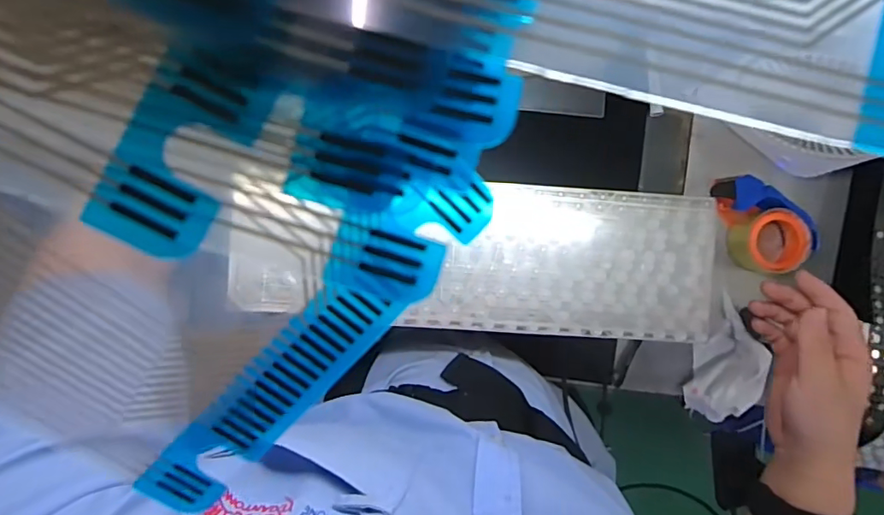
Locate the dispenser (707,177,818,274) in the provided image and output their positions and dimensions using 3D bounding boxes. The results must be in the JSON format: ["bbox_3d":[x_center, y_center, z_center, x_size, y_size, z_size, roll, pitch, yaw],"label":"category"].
[{"bbox_3d":[0.434,-0.048,0.685,0.086,0.077,0.137,-26,92,-6],"label":"dispenser"}]

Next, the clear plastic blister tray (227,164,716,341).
[{"bbox_3d":[0.040,-0.002,0.426,0.402,0.031,0.125,4,89,-6],"label":"clear plastic blister tray"}]

